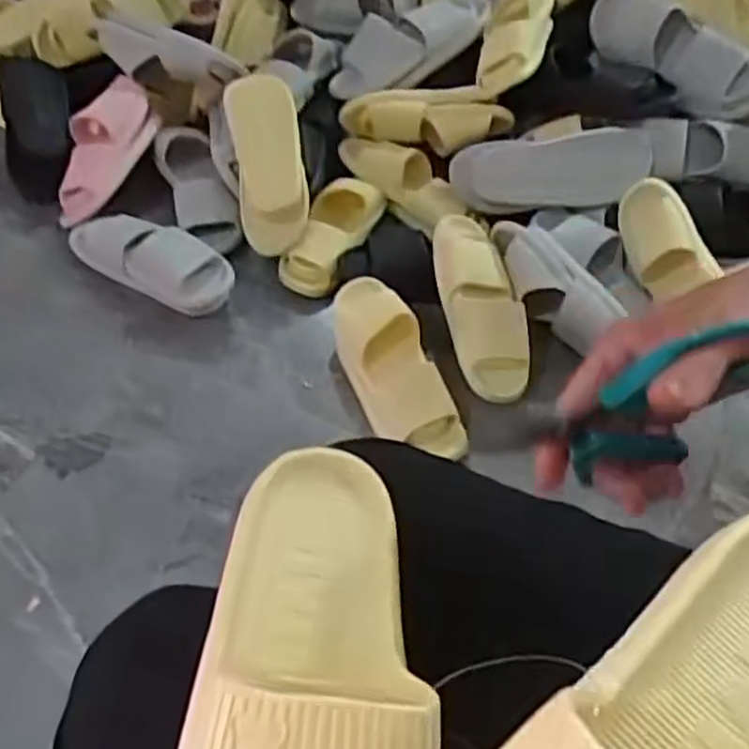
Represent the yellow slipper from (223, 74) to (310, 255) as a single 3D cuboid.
[{"bbox_3d":[-0.164,-0.323,1.173,0.112,0.102,0.263,-5,84,-10],"label":"yellow slipper"}]

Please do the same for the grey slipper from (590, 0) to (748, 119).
[{"bbox_3d":[0.486,-0.506,1.209,0.324,0.083,0.141,36,85,-6],"label":"grey slipper"}]

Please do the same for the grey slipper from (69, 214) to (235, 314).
[{"bbox_3d":[-0.336,-0.178,1.129,0.281,0.074,0.106,26,52,16],"label":"grey slipper"}]

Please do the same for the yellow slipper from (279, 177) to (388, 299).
[{"bbox_3d":[-0.065,-0.229,1.182,0.087,0.063,0.236,25,67,15],"label":"yellow slipper"}]

